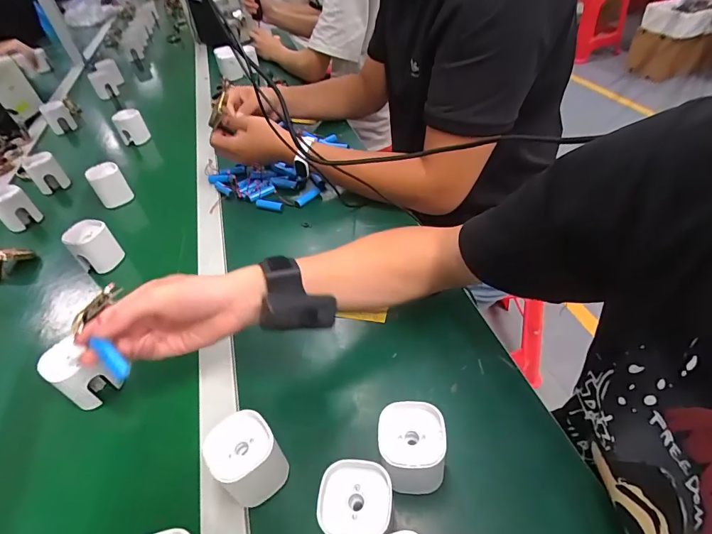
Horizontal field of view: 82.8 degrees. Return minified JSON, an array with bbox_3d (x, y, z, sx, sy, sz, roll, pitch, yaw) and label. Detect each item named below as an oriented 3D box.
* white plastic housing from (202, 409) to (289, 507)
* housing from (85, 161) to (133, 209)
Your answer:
[{"bbox_3d":[-0.096,0.171,0.361,0.053,0.062,0.055,-30,49,-22],"label":"white plastic housing"},{"bbox_3d":[-0.466,-0.154,0.764,0.059,0.072,0.041,-37,46,-24],"label":"housing"}]

